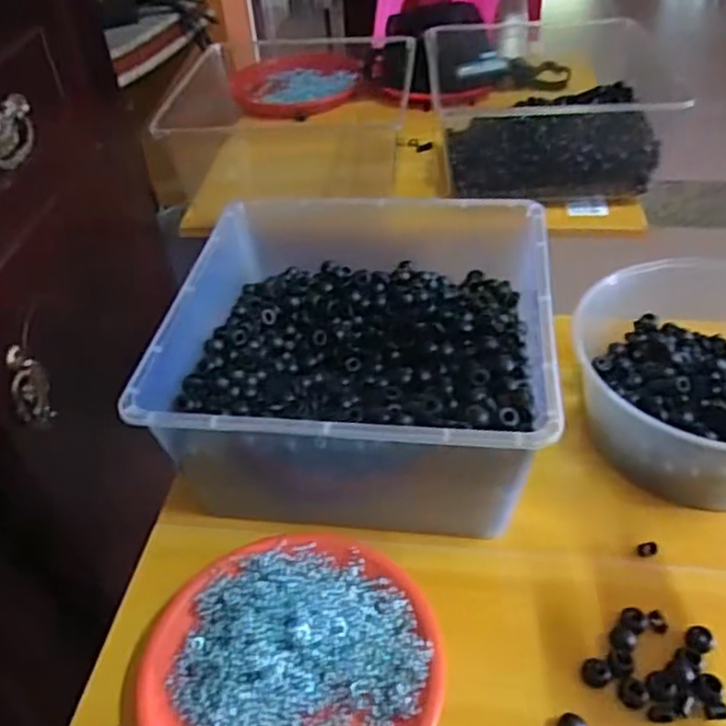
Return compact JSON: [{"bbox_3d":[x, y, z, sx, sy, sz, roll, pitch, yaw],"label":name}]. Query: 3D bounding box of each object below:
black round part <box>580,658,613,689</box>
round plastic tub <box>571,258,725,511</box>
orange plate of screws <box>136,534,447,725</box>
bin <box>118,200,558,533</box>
[{"bbox_3d":[0.157,0.208,0.475,0.019,0.007,0.020,-2,42,2],"label":"black round part"},{"bbox_3d":[0.288,0.007,0.595,0.211,0.092,0.194,-2,42,2],"label":"round plastic tub"},{"bbox_3d":[-0.047,0.199,0.486,0.199,0.042,0.172,4,43,9],"label":"orange plate of screws"},{"bbox_3d":[0.002,-0.016,0.619,0.302,0.121,0.308,3,43,8],"label":"bin"}]

